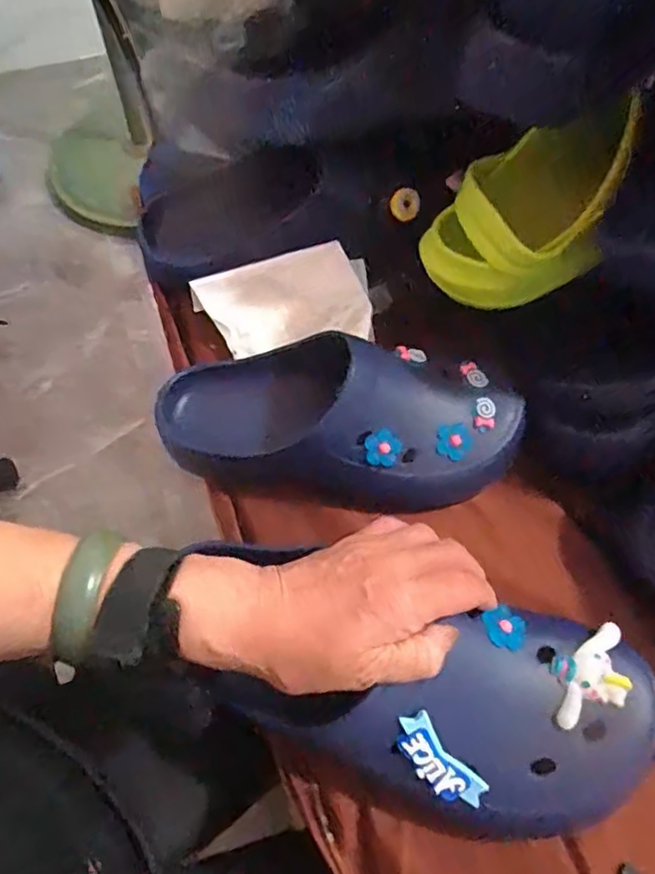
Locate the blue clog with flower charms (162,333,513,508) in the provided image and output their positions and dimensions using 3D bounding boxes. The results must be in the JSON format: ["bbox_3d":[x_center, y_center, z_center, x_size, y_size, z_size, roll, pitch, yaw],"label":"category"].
[{"bbox_3d":[0.007,-0.009,0.425,0.250,0.081,0.095,7,64,3],"label":"blue clog with flower charms"}]

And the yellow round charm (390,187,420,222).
[{"bbox_3d":[0.060,-0.179,0.477,0.022,0.024,0.007,4,64,1],"label":"yellow round charm"}]

